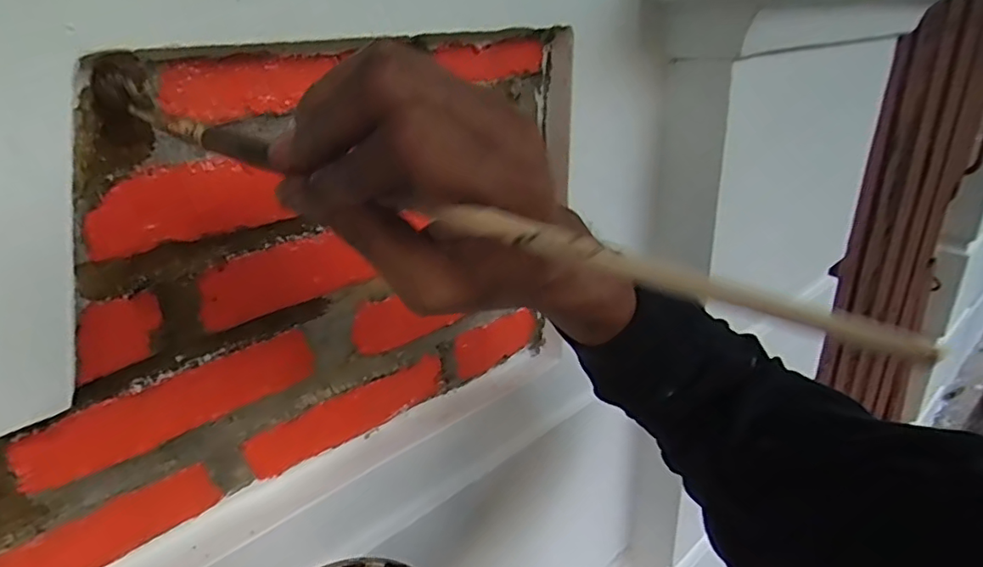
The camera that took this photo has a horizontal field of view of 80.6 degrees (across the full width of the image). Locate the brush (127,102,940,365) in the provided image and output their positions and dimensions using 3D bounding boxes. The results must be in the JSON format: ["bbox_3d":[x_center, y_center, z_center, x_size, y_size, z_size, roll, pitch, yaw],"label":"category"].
[{"bbox_3d":[-0.027,-0.029,0.194,0.280,0.008,0.010,19,32,24],"label":"brush"}]

